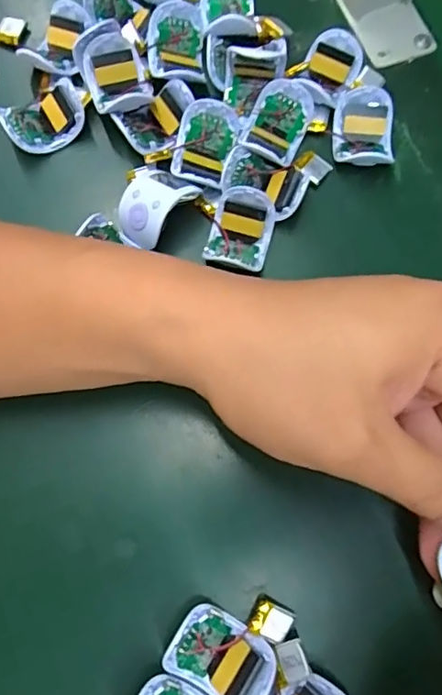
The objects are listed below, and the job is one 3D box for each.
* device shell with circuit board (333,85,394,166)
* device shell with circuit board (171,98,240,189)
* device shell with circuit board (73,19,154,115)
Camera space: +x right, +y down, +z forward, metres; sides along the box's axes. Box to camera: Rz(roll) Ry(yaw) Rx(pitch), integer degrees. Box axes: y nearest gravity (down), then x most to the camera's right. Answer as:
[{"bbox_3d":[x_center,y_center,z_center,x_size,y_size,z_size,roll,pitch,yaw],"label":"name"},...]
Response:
[{"bbox_3d":[0.074,-0.112,0.276,0.029,0.015,0.041,6,75,1],"label":"device shell with circuit board"},{"bbox_3d":[-0.008,-0.103,0.267,0.029,0.013,0.040,12,75,3],"label":"device shell with circuit board"},{"bbox_3d":[-0.054,-0.141,0.274,0.032,0.021,0.045,-23,77,-6],"label":"device shell with circuit board"}]

